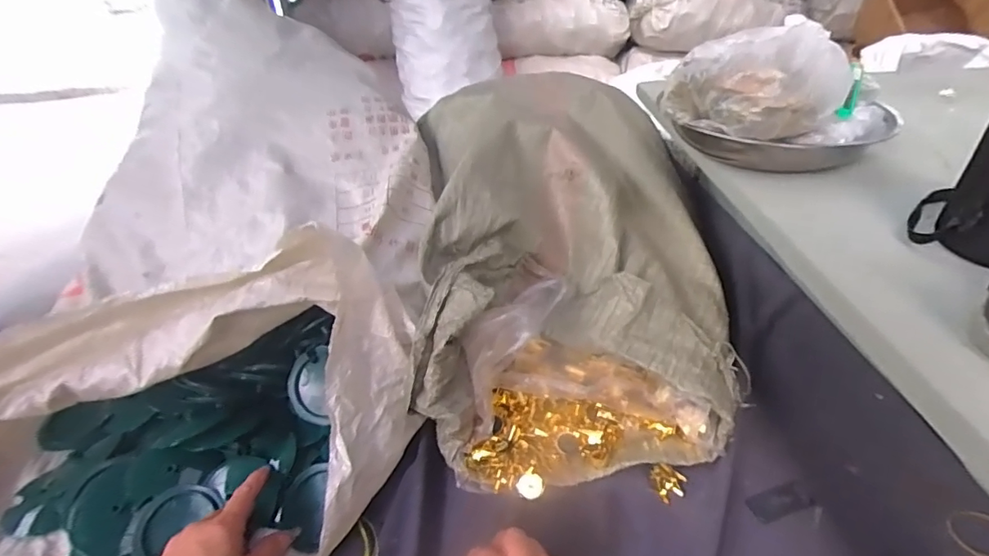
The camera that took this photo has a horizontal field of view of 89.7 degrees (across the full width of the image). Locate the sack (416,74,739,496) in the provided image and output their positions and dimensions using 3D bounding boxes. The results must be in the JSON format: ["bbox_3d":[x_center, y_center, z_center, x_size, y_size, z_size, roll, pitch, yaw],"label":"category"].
[{"bbox_3d":[0.098,-0.055,0.645,0.347,0.214,0.576,-2,36,1],"label":"sack"}]

